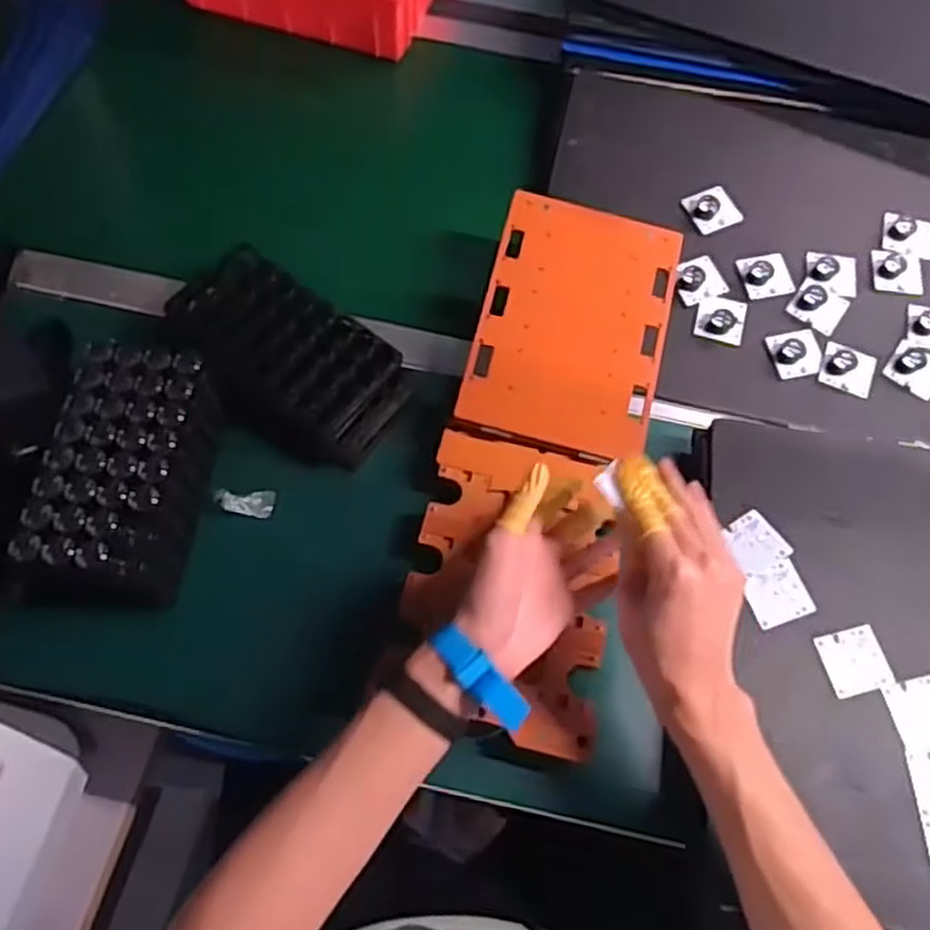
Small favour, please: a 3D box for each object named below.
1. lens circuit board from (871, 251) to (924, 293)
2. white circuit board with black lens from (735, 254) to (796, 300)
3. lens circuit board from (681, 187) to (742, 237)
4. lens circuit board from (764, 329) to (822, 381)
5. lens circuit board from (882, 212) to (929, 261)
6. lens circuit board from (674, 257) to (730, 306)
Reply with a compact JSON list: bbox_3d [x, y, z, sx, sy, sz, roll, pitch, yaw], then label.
[{"bbox_3d":[0.436,-0.195,0.770,0.050,0.015,0.045,7,64,2],"label":"lens circuit board"},{"bbox_3d":[0.301,-0.189,0.763,0.051,0.020,0.045,-10,65,-6],"label":"white circuit board with black lens"},{"bbox_3d":[0.254,-0.263,0.785,0.049,0.012,0.047,-19,66,-11],"label":"lens circuit board"},{"bbox_3d":[0.319,-0.110,0.736,0.048,0.021,0.047,-11,67,-8],"label":"lens circuit board"},{"bbox_3d":[0.454,-0.236,0.778,0.050,0.011,0.049,19,65,8],"label":"lens circuit board"},{"bbox_3d":[0.231,-0.183,0.758,0.045,0.014,0.043,-22,66,-12],"label":"lens circuit board"}]

